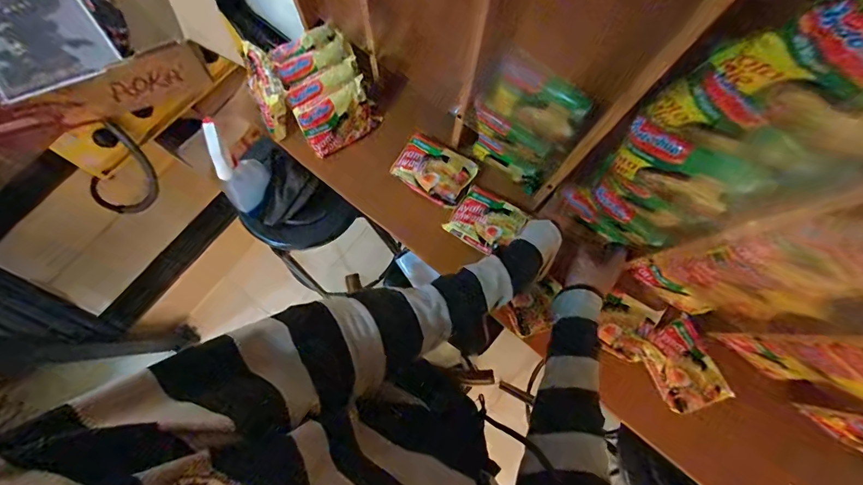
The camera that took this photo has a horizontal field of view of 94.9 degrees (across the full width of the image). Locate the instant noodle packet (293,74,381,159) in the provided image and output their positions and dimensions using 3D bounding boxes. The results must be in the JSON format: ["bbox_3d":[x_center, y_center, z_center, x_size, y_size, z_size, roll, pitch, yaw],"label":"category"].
[{"bbox_3d":[-0.151,-0.204,0.657,0.124,0.090,0.021,-32,49,-9],"label":"instant noodle packet"}]

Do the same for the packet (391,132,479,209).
[{"bbox_3d":[0.004,-0.121,0.665,0.122,0.030,0.084,30,79,5],"label":"packet"}]

